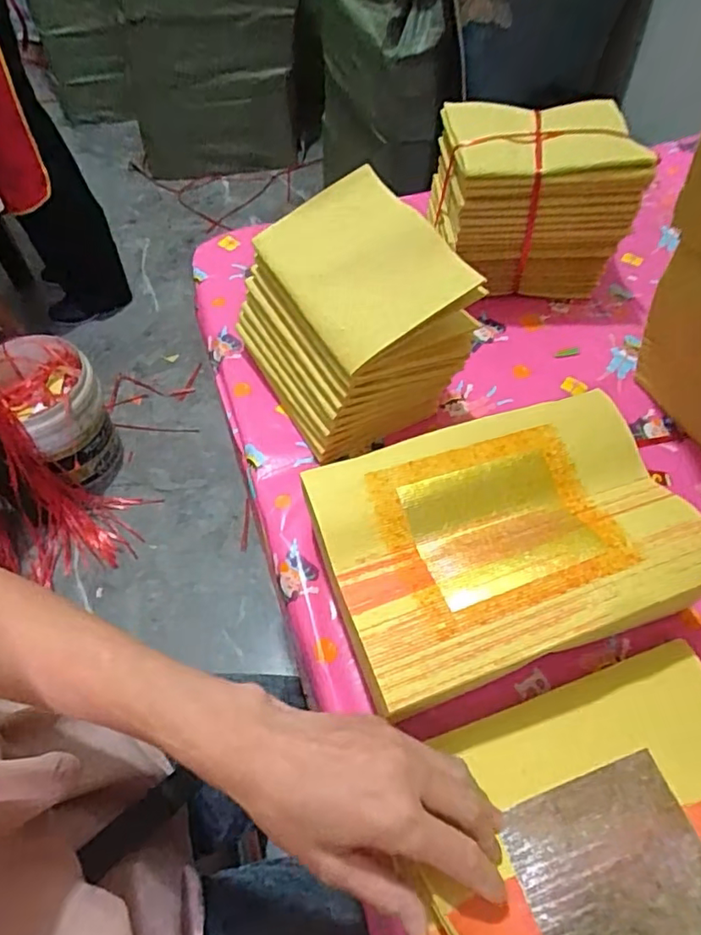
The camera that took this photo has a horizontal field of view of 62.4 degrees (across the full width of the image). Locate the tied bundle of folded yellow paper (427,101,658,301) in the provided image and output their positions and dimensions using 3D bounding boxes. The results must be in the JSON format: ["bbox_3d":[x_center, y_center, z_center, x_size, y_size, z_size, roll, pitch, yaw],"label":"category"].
[{"bbox_3d":[0.170,-0.254,0.566,0.167,0.147,0.114,-2,56,-1],"label":"tied bundle of folded yellow paper"}]

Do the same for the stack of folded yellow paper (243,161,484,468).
[{"bbox_3d":[-0.004,-0.126,0.473,0.132,0.127,0.164,-25,60,-16],"label":"stack of folded yellow paper"}]

